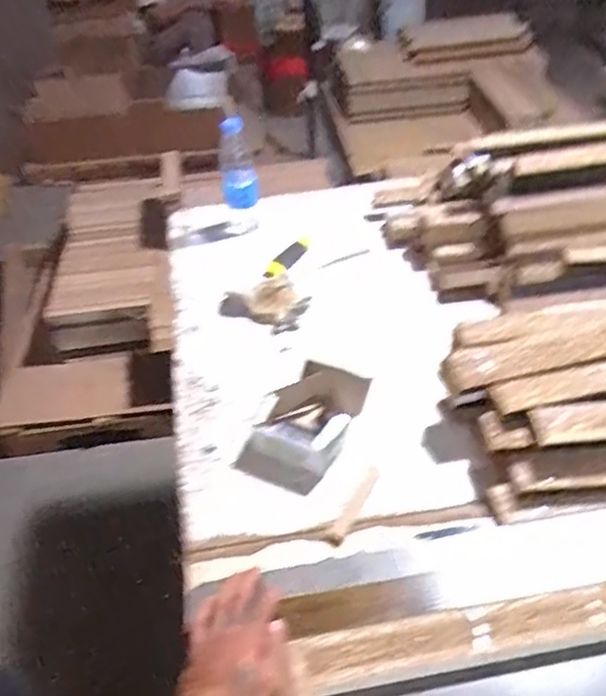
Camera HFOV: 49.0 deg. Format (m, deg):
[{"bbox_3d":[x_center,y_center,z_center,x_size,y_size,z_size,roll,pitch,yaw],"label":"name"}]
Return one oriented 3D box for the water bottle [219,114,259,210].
[{"bbox_3d":[-0.118,-0.340,1.197,0.066,0.156,0.075,-7,41,-1],"label":"water bottle"}]

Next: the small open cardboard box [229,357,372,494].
[{"bbox_3d":[0.005,0.096,0.873,0.114,0.051,0.184,23,49,26],"label":"small open cardboard box"}]

